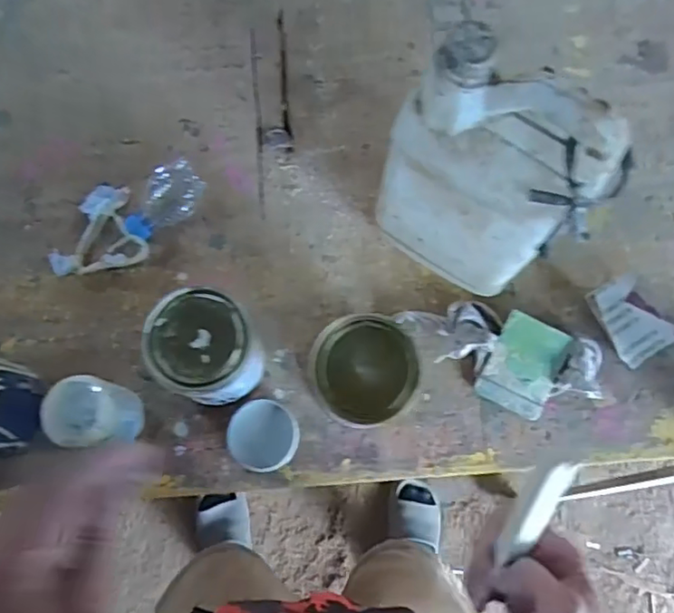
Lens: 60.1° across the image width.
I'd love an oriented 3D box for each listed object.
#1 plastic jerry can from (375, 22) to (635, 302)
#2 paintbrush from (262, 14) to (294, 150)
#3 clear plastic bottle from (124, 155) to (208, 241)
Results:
[{"bbox_3d":[0.148,-0.125,0.579,0.181,0.309,0.119,38,77,5],"label":"plastic jerry can"},{"bbox_3d":[-0.077,-0.310,0.796,0.039,0.007,0.216,0,76,-1],"label":"paintbrush"},{"bbox_3d":[-0.212,-0.128,0.718,0.060,0.057,0.105,29,77,3],"label":"clear plastic bottle"}]

